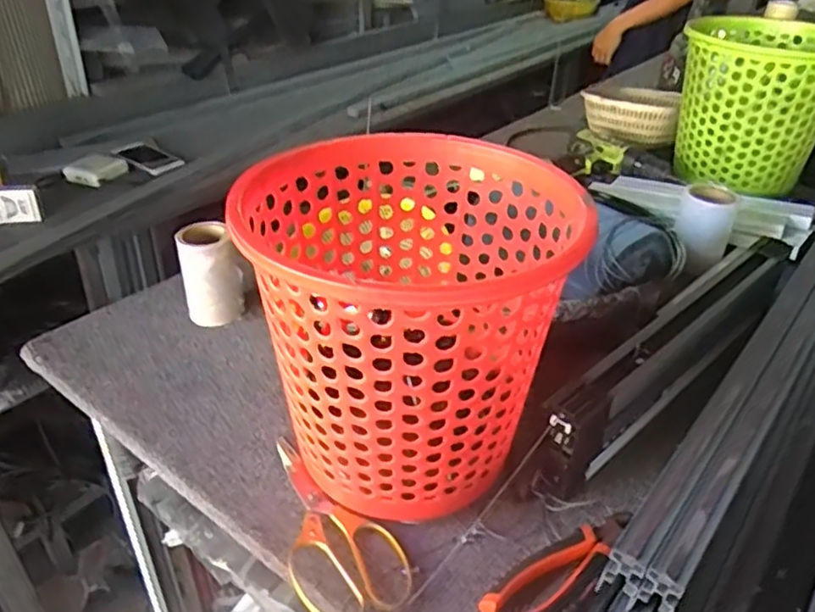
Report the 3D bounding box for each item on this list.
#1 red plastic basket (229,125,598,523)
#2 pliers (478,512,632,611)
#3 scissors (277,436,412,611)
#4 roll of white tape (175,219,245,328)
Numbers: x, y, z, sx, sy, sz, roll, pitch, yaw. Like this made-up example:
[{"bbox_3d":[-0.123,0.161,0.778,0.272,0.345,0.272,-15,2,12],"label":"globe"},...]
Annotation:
[{"bbox_3d":[0.005,0.011,0.537,0.229,0.223,0.233,1,34,-1],"label":"red plastic basket"},{"bbox_3d":[0.120,0.193,0.493,0.147,0.013,0.047,-23,41,-32],"label":"pliers"},{"bbox_3d":[-0.071,0.170,0.528,0.081,0.017,0.189,-14,35,-32],"label":"scissors"},{"bbox_3d":[-0.220,-0.035,0.748,0.065,0.103,0.054,-10,36,-16],"label":"roll of white tape"}]

